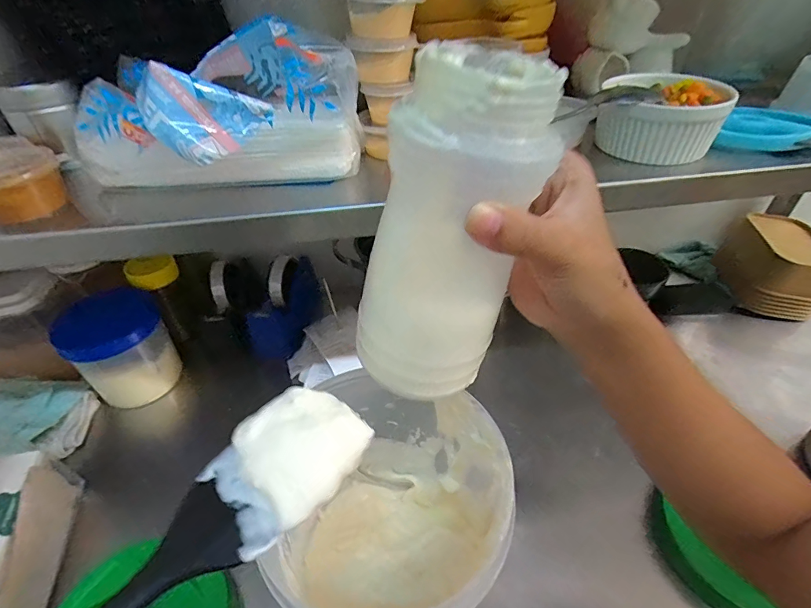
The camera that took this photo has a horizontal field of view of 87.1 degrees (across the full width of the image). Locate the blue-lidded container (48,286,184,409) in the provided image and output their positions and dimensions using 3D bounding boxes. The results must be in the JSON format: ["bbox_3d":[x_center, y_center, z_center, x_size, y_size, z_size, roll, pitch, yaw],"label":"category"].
[{"bbox_3d":[-0.384,0.053,0.578,0.111,0.132,0.105,-27,46,-26],"label":"blue-lidded container"}]

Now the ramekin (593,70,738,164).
[{"bbox_3d":[0.210,-0.158,0.355,0.090,0.048,0.100,16,44,20],"label":"ramekin"}]

